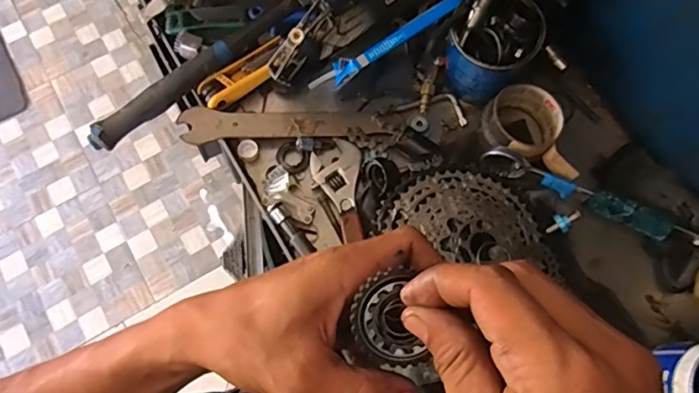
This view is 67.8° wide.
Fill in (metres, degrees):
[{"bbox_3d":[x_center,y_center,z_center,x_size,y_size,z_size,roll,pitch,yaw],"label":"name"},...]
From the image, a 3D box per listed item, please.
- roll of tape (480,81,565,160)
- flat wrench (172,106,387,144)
[{"bbox_3d":[0.197,-0.084,0.603,0.083,0.042,0.087,0,72,0],"label":"roll of tape"},{"bbox_3d":[-0.077,-0.088,0.619,0.237,0.009,0.042,-2,72,-4],"label":"flat wrench"}]

